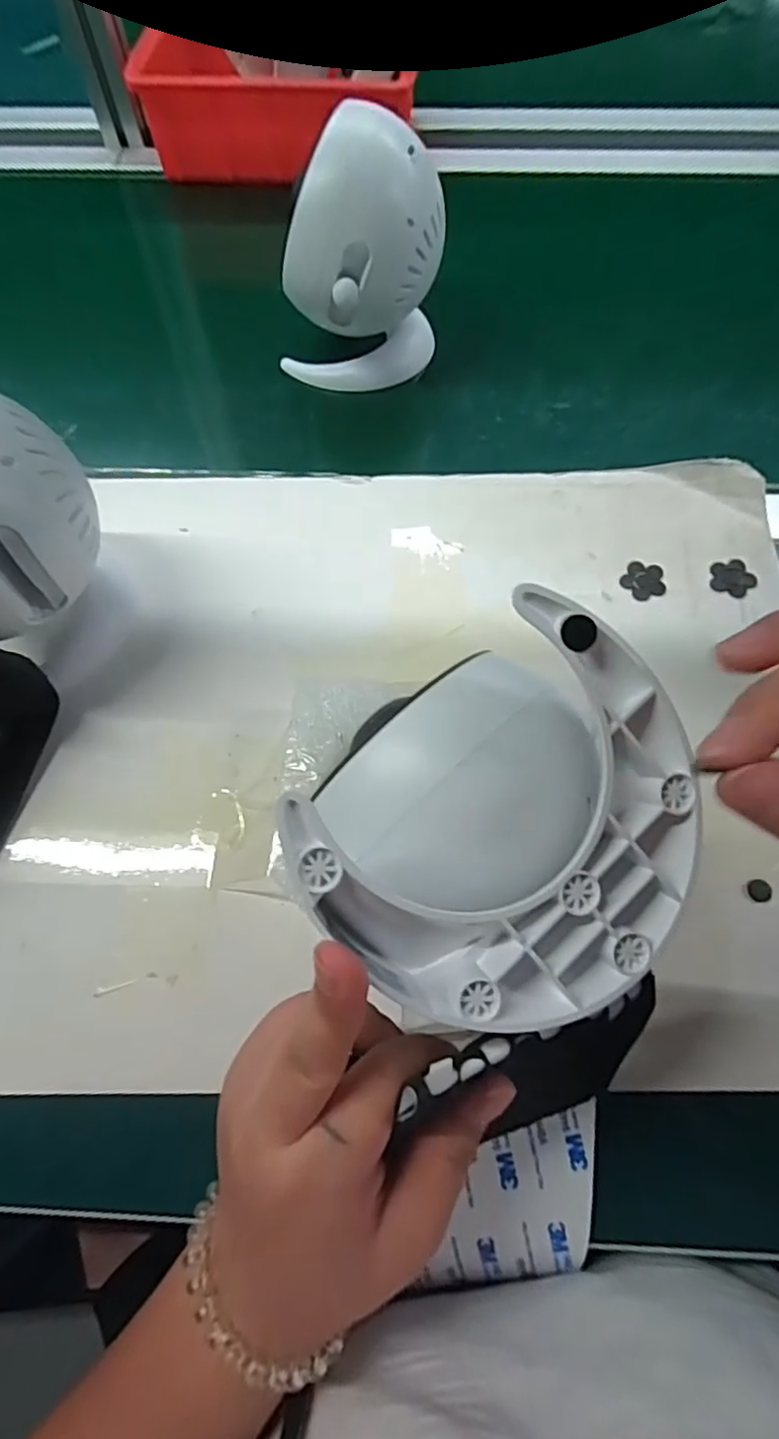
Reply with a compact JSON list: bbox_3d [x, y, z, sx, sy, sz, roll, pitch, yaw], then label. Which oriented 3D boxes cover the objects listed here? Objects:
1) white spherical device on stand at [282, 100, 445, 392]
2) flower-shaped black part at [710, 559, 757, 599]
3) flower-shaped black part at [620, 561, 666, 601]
[{"bbox_3d":[-0.017,-0.300,0.398,0.096,0.135,0.084,14,66,8],"label":"white spherical device on stand"},{"bbox_3d":[0.205,-0.085,0.357,0.025,0.004,0.028,15,67,9],"label":"flower-shaped black part"},{"bbox_3d":[0.153,-0.084,0.359,0.026,0.004,0.026,-1,65,2],"label":"flower-shaped black part"}]

